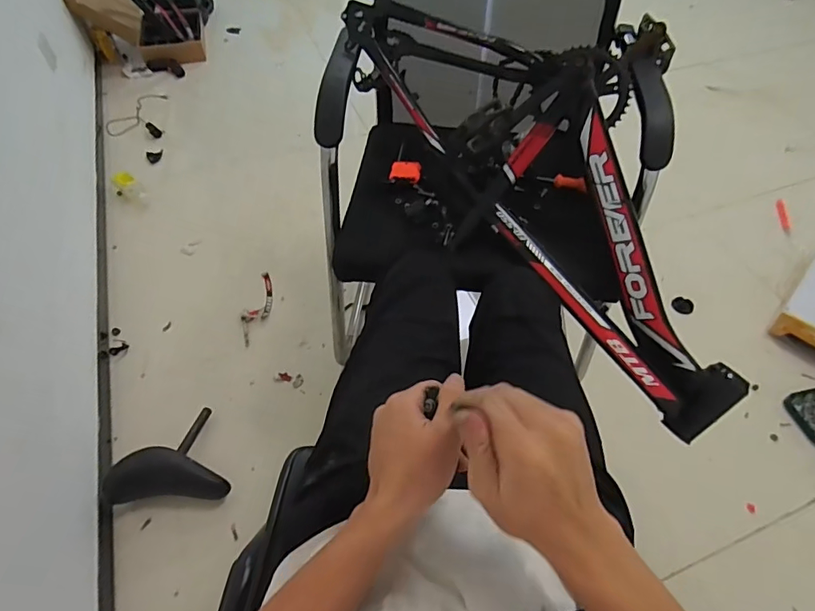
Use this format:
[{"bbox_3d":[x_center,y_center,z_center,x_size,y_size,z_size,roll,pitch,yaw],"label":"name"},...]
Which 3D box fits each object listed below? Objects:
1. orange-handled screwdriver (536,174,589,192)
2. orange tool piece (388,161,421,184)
[{"bbox_3d":[0.285,-0.229,0.895,0.093,0.020,0.024,19,56,31],"label":"orange-handled screwdriver"},{"bbox_3d":[-0.002,-0.252,0.906,0.055,0.012,0.054,9,53,6],"label":"orange tool piece"}]

